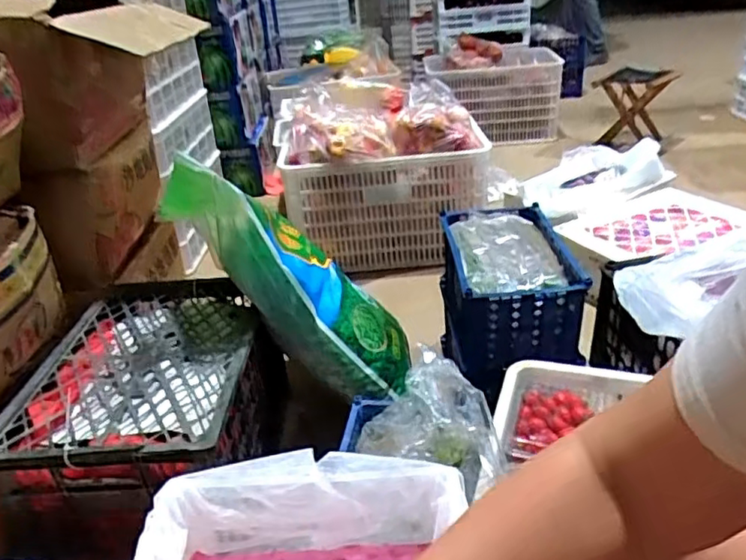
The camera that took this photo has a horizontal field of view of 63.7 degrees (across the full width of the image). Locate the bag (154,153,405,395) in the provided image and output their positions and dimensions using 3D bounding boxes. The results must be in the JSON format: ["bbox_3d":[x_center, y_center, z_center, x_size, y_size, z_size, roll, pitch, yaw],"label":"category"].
[{"bbox_3d":[-0.164,-0.014,1.138,0.169,0.527,0.230,-36,22,21],"label":"bag"}]

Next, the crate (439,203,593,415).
[{"bbox_3d":[0.268,0.018,1.208,0.218,0.206,0.348,-4,29,2],"label":"crate"}]

